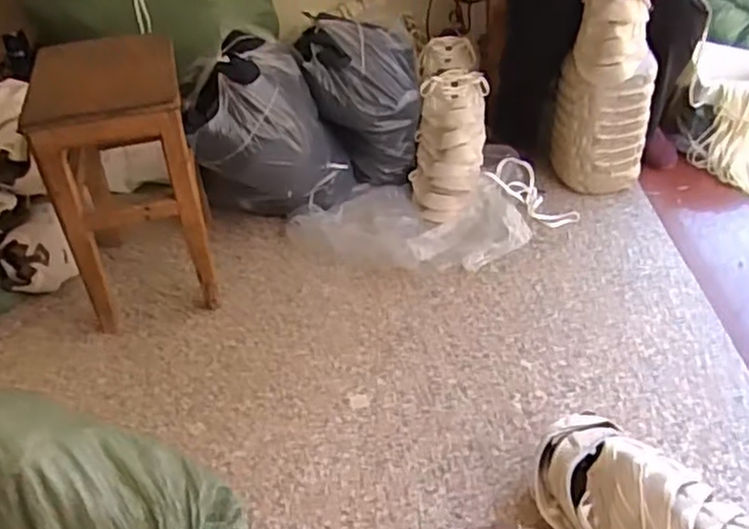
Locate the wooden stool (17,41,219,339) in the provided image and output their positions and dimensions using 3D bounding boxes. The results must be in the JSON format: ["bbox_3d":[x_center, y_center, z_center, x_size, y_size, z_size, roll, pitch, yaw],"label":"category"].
[{"bbox_3d":[-0.430,-0.152,1.228,0.226,0.442,0.302,-11,38,-11],"label":"wooden stool"}]

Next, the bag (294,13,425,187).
[{"bbox_3d":[-0.029,-0.372,1.565,0.262,0.324,0.195,-2,37,0],"label":"bag"}]

